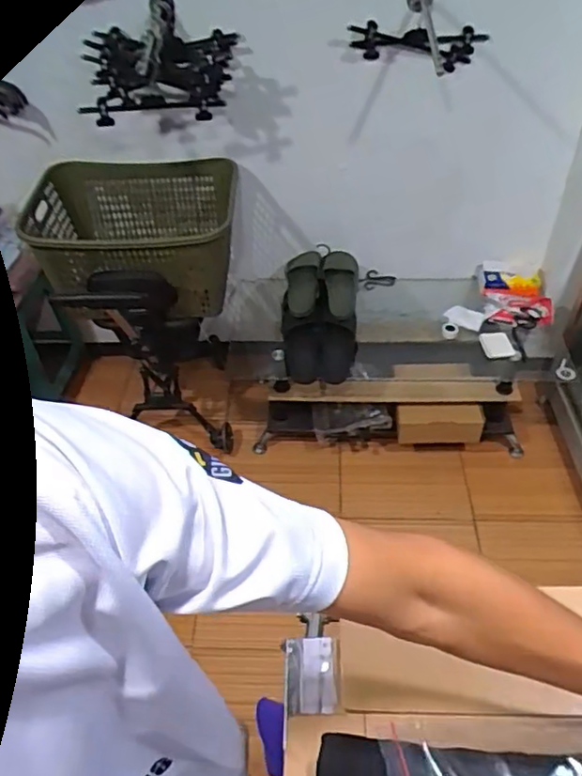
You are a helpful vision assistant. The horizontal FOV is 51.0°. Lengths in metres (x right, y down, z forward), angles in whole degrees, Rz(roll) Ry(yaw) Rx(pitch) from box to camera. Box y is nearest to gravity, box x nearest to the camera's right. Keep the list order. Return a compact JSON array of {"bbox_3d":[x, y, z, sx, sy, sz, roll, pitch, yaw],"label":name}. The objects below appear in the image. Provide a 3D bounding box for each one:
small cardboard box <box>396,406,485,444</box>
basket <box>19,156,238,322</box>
[{"bbox_3d":[0.458,0.115,1.890,0.262,0.102,0.091,-4,45,0],"label":"small cardboard box"},{"bbox_3d":[-0.435,-0.436,1.729,0.560,0.272,0.432,-3,45,1],"label":"basket"}]

